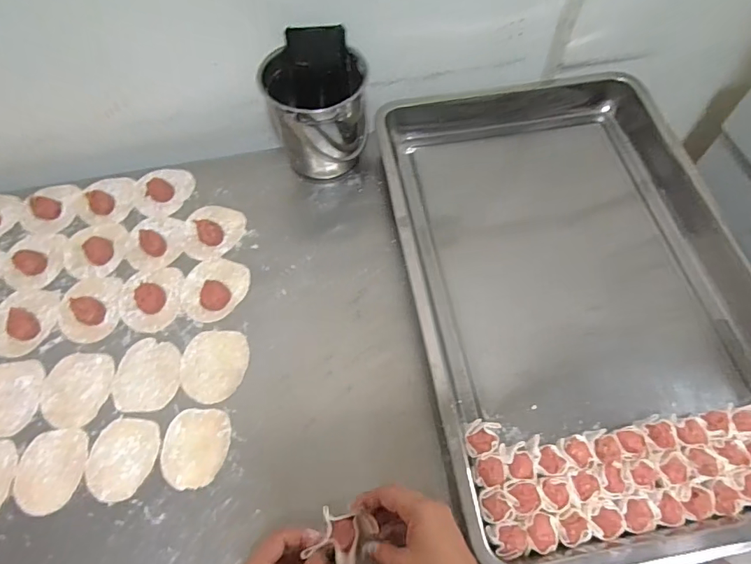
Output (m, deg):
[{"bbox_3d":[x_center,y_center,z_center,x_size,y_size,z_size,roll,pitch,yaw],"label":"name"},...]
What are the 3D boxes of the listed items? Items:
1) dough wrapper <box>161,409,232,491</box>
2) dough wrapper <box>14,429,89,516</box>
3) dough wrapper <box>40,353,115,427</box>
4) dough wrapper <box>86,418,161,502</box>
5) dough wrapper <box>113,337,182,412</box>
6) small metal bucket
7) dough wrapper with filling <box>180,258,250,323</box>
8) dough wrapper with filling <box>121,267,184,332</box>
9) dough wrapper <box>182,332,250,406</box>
[{"bbox_3d":[-0.188,0.172,0.489,0.066,0.004,0.077,3,61,3],"label":"dough wrapper"},{"bbox_3d":[-0.337,0.195,0.485,0.068,0.004,0.081,-1,61,1],"label":"dough wrapper"},{"bbox_3d":[-0.334,0.119,0.525,0.074,0.004,0.082,-3,61,0],"label":"dough wrapper"},{"bbox_3d":[-0.265,0.182,0.487,0.067,0.004,0.079,9,62,7],"label":"dough wrapper"},{"bbox_3d":[-0.258,0.104,0.532,0.072,0.004,0.082,-7,61,-2],"label":"dough wrapper"},{"bbox_3d":[-0.074,-0.228,0.622,0.134,0.147,0.127,-1,61,1],"label":"small metal bucket"},{"bbox_3d":[-0.199,0.006,0.576,0.078,0.016,0.084,-1,61,1],"label":"dough wrapper with filling"},{"bbox_3d":[-0.274,0.017,0.570,0.071,0.017,0.085,-5,61,-1],"label":"dough wrapper with filling"},{"bbox_3d":[-0.184,0.094,0.535,0.074,0.007,0.085,1,61,2],"label":"dough wrapper"}]

